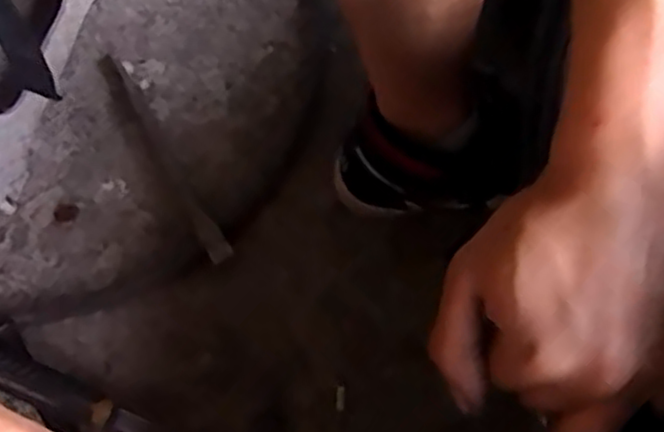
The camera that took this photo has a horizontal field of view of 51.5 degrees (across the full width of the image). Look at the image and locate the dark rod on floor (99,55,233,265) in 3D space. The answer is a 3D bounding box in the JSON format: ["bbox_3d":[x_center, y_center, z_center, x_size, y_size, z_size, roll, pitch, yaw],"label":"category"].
[{"bbox_3d":[-0.161,-0.058,0.641,0.020,0.021,0.245,-32,73,-9],"label":"dark rod on floor"}]

